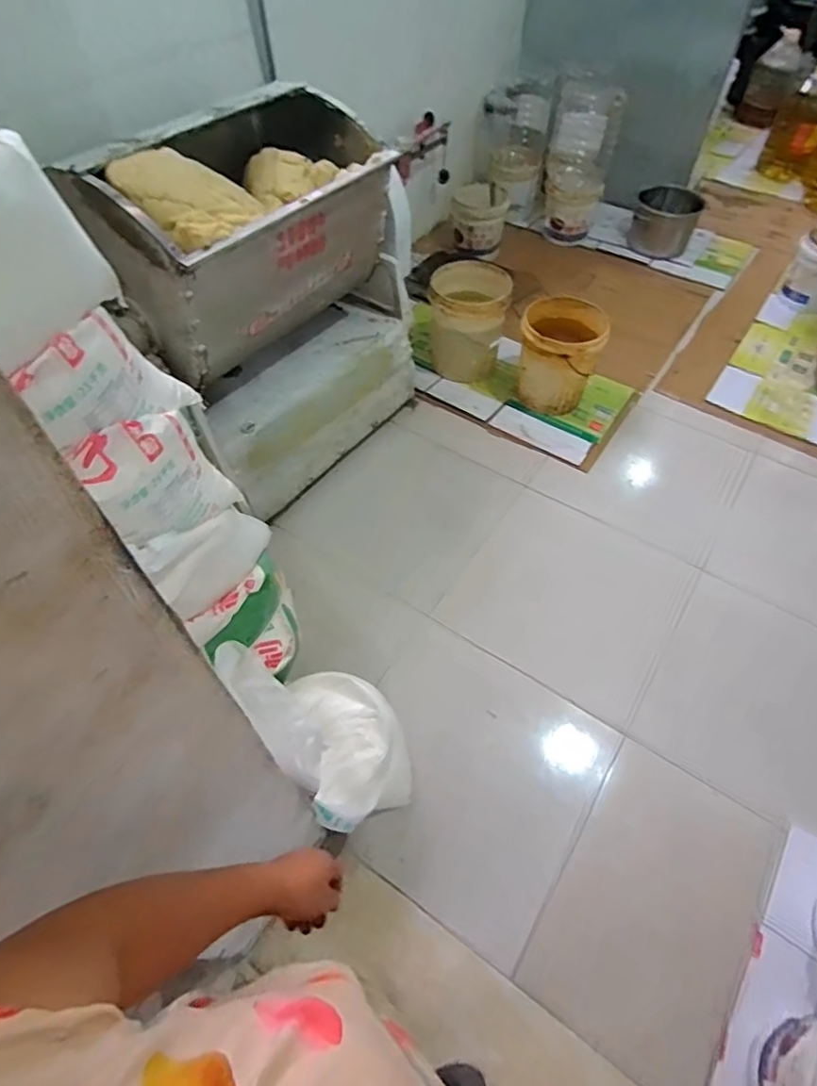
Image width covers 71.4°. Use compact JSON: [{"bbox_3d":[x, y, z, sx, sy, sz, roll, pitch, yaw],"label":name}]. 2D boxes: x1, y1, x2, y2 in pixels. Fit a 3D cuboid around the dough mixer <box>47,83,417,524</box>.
[{"bbox_3d":[-0.405,-0.696,1.675,0.507,0.857,0.858,33,61,21],"label":"dough mixer"}]

